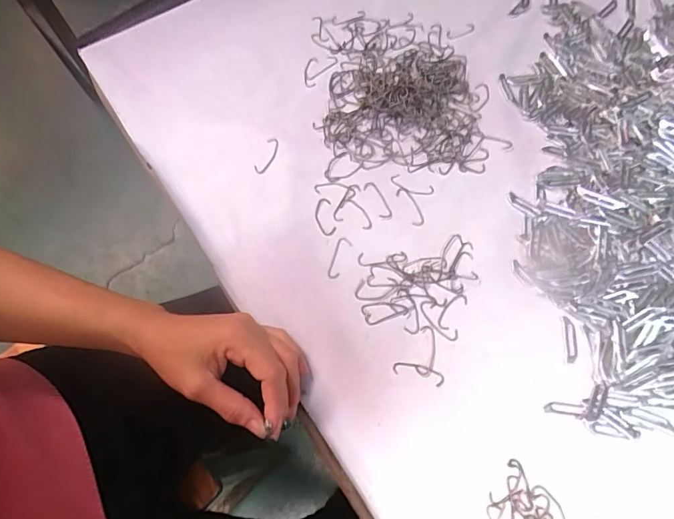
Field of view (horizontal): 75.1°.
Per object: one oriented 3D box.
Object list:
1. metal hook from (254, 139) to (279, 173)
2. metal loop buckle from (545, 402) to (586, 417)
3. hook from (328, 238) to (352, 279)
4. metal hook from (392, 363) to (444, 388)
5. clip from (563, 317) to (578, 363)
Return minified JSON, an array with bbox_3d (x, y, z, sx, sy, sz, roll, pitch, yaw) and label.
[{"bbox_3d":[-0.067,-0.100,0.423,0.014,0.004,0.040,19,70,8],"label":"metal hook"},{"bbox_3d":[0.177,0.116,0.341,0.030,0.004,0.009,4,69,2],"label":"metal loop buckle"},{"bbox_3d":[0.002,-0.001,0.389,0.012,0.004,0.039,18,70,8],"label":"hook"},{"bbox_3d":[0.065,0.090,0.350,0.041,0.004,0.012,14,69,6],"label":"metal hook"},{"bbox_3d":[0.193,0.066,0.360,0.009,0.004,0.038,6,69,3],"label":"clip"}]

